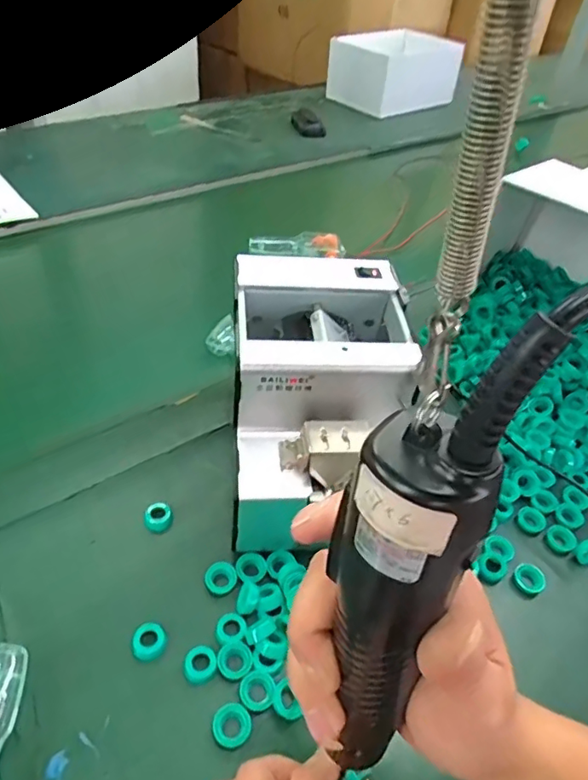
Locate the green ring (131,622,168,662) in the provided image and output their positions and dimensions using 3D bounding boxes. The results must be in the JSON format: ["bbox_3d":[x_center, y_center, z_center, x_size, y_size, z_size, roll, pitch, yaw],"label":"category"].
[{"bbox_3d":[-0.094,0.164,0.357,0.022,0.009,0.021,4,42,-3],"label":"green ring"}]

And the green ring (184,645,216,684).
[{"bbox_3d":[-0.060,0.175,0.350,0.020,0.004,0.022,4,42,-3],"label":"green ring"}]

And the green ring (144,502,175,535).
[{"bbox_3d":[-0.104,0.099,0.423,0.021,0.012,0.022,4,42,-3],"label":"green ring"}]

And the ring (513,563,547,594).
[{"bbox_3d":[0.180,0.142,0.415,0.023,0.007,0.022,4,42,-3],"label":"ring"}]

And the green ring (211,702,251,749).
[{"bbox_3d":[-0.037,0.200,0.326,0.022,0.006,0.023,4,42,-3],"label":"green ring"}]

